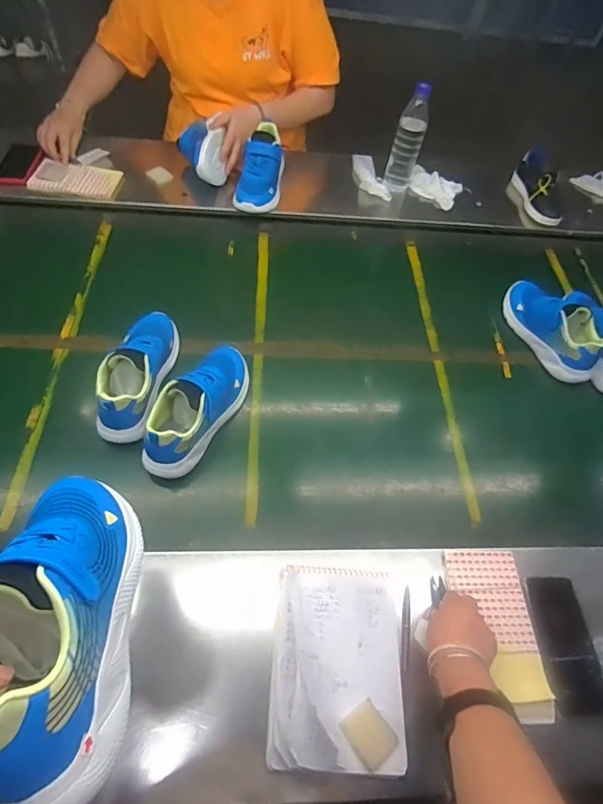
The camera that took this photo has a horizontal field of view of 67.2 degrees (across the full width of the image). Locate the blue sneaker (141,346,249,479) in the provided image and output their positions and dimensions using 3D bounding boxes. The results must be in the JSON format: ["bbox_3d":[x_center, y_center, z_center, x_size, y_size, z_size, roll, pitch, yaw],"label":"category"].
[{"bbox_3d":[-0.158,0.000,0.711,0.084,0.097,0.242,26,57,8],"label":"blue sneaker"}]

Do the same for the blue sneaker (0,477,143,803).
[{"bbox_3d":[-0.174,0.131,0.321,0.094,0.089,0.237,-7,35,-10],"label":"blue sneaker"}]

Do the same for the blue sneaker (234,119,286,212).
[{"bbox_3d":[-0.086,-0.518,1.029,0.083,0.070,0.216,14,77,4],"label":"blue sneaker"}]

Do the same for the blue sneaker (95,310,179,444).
[{"bbox_3d":[-0.266,-0.063,0.735,0.096,0.088,0.239,5,56,-6],"label":"blue sneaker"}]

